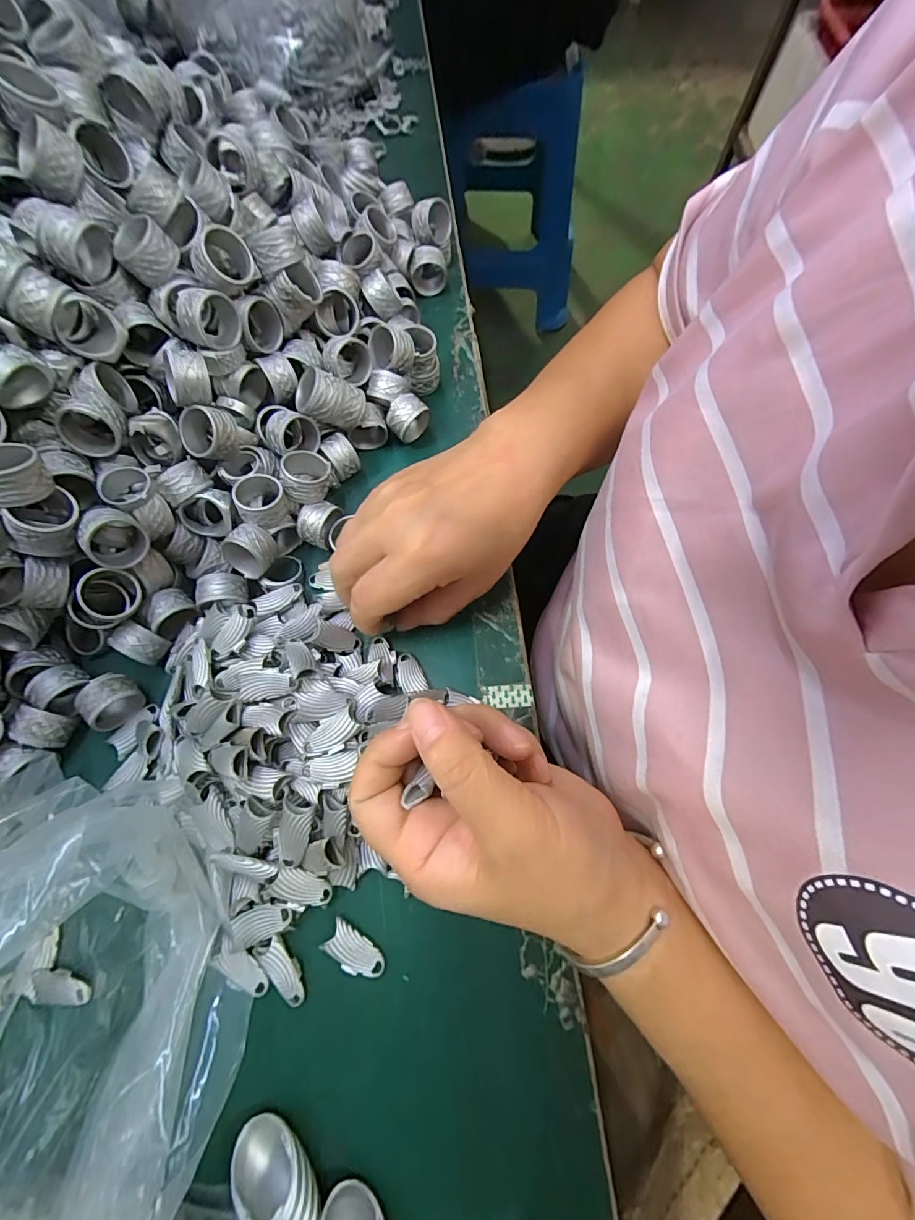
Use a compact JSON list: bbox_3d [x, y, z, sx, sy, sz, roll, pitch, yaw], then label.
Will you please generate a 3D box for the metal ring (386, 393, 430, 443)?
[{"bbox_3d":[-0.033,-0.127,0.307,0.025,0.028,0.016,-42,75,-12],"label":"metal ring"}]

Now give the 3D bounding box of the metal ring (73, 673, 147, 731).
[{"bbox_3d":[-0.189,0.050,0.250,0.028,0.024,0.020,-36,74,-11],"label":"metal ring"}]

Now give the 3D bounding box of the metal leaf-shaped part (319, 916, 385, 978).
[{"bbox_3d":[-0.049,0.161,0.215,0.030,0.004,0.015,32,74,11],"label":"metal leaf-shaped part"}]

